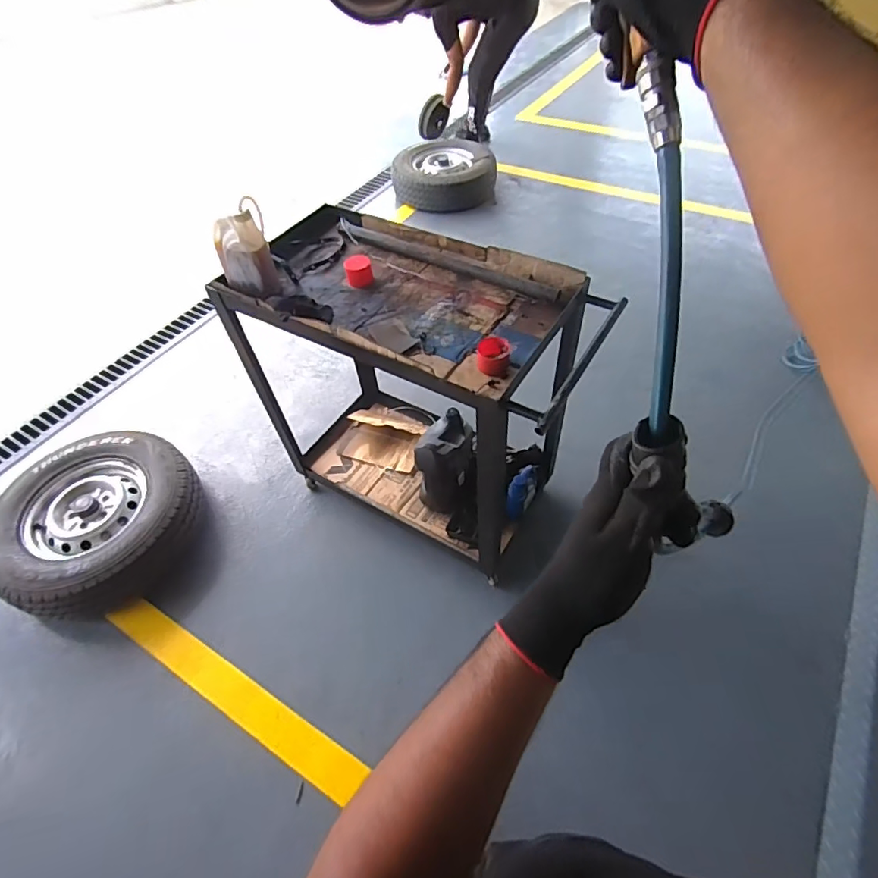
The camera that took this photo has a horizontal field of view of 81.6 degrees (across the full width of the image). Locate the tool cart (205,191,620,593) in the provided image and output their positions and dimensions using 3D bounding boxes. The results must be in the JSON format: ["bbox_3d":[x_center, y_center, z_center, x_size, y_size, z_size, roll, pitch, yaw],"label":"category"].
[{"bbox_3d":[-0.056,-0.117,1.516,0.907,0.854,0.498,27,58,24],"label":"tool cart"}]

